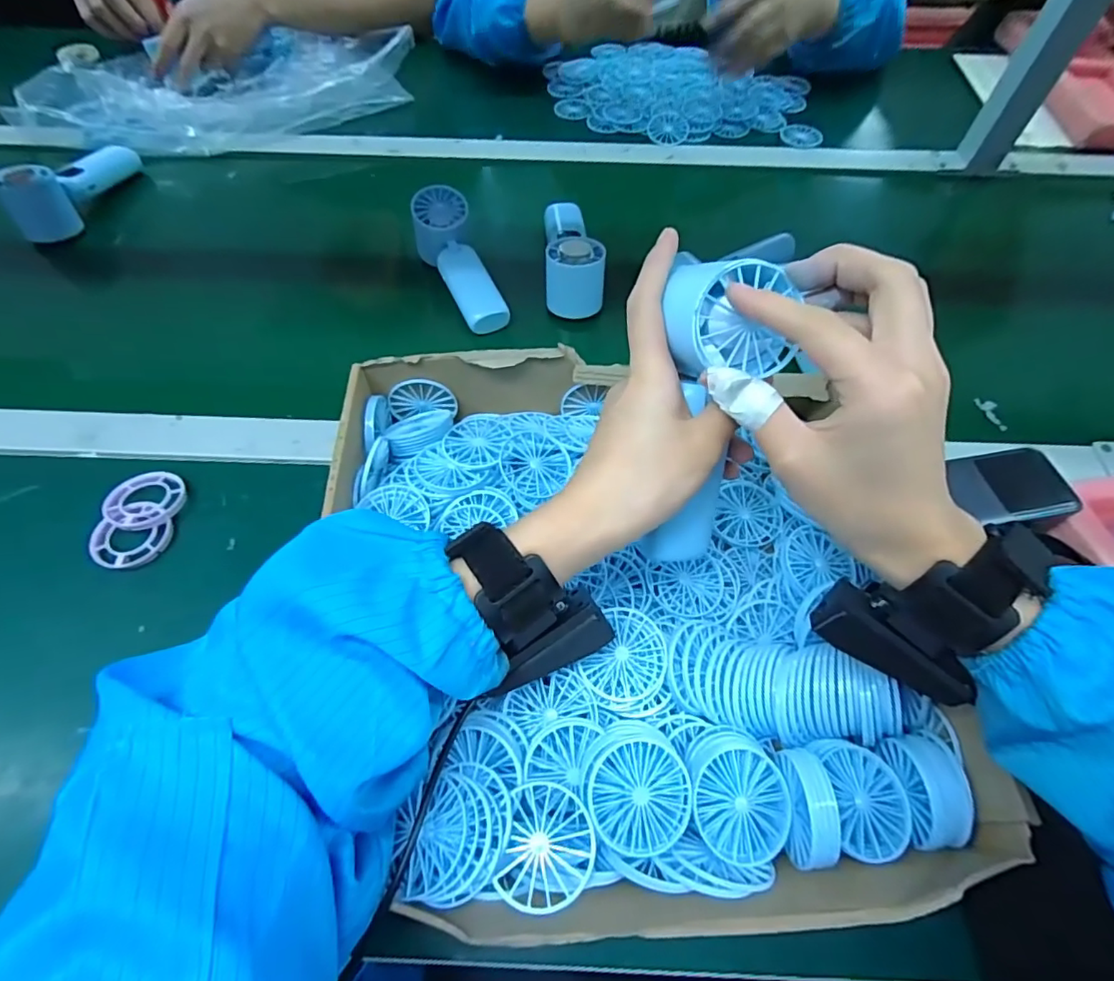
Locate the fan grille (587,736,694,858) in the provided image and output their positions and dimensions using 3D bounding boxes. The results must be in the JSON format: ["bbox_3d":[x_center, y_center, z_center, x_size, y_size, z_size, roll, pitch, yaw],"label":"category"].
[{"bbox_3d":[0.040,0.147,0.265,0.049,0.009,0.048,10,67,-4],"label":"fan grille"}]

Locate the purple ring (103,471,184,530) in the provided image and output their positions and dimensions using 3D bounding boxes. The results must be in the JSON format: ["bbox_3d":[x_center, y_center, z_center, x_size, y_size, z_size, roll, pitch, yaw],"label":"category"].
[{"bbox_3d":[-0.307,0.007,0.411,0.047,0.013,0.050,0,60,-1],"label":"purple ring"}]

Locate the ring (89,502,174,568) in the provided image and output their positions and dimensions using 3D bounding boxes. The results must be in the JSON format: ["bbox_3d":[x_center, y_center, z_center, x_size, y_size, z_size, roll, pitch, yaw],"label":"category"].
[{"bbox_3d":[-0.307,0.032,0.396,0.050,0.005,0.045,-28,75,-22],"label":"ring"}]

